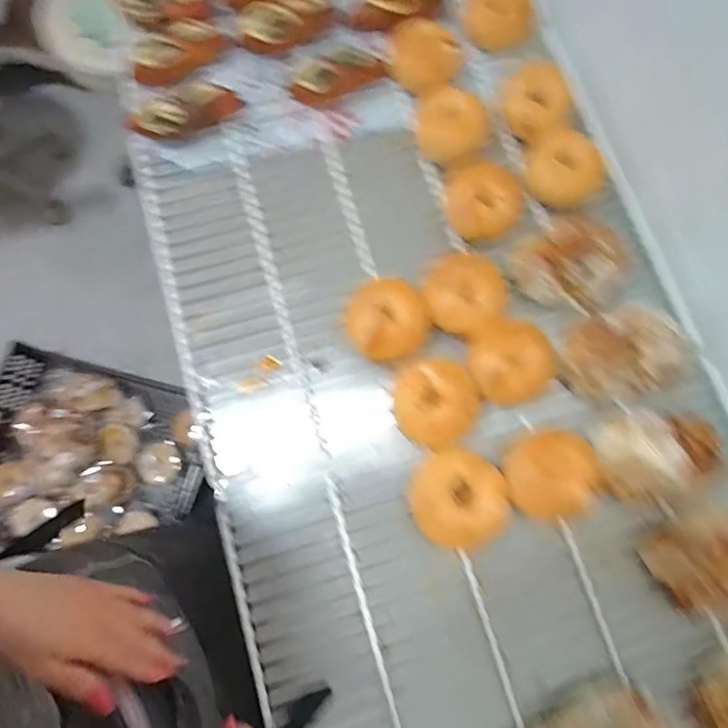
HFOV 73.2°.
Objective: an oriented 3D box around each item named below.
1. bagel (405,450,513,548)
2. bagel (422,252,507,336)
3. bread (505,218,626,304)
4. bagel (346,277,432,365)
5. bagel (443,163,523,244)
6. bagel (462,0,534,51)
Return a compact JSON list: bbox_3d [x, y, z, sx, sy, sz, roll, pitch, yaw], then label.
[{"bbox_3d":[0.105,0.151,0.540,0.102,0.028,0.104,1,76,-2],"label":"bagel"},{"bbox_3d":[0.120,-0.083,0.598,0.095,0.047,0.091,43,78,8],"label":"bagel"},{"bbox_3d":[0.257,-0.121,0.609,0.123,0.050,0.121,44,78,8],"label":"bread"},{"bbox_3d":[0.026,-0.055,0.590,0.092,0.048,0.097,1,76,-2],"label":"bagel"},{"bbox_3d":[0.153,-0.206,0.630,0.093,0.048,0.095,-9,76,-4],"label":"bagel"},{"bbox_3d":[0.189,-0.489,0.682,0.099,0.052,0.076,11,76,1],"label":"bagel"}]

